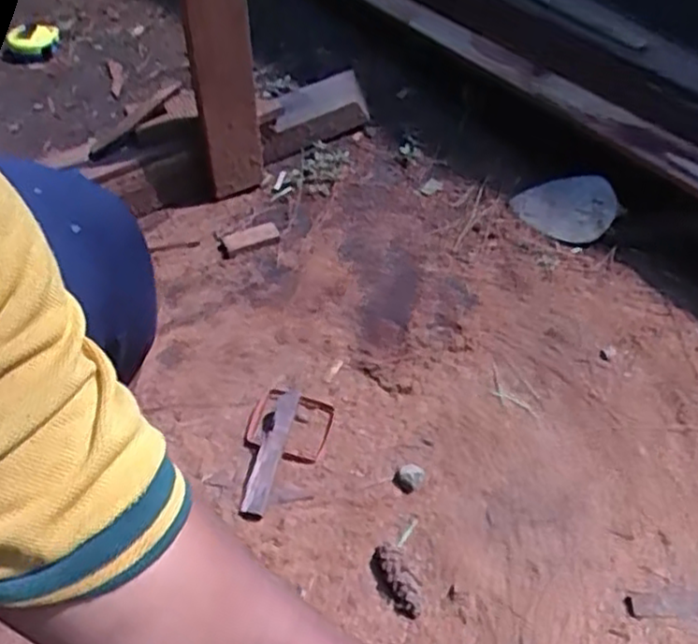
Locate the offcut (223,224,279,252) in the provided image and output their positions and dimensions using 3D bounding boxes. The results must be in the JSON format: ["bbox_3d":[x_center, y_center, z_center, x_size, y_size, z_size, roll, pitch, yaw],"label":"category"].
[{"bbox_3d":[-0.112,-0.097,0.845,0.062,0.014,0.020,-17,52,-15],"label":"offcut"}]

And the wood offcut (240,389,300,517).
[{"bbox_3d":[-0.069,0.114,0.654,0.021,0.021,0.120,11,50,8],"label":"wood offcut"}]

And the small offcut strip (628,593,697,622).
[{"bbox_3d":[0.268,0.226,0.584,0.087,0.004,0.023,-1,50,-2],"label":"small offcut strip"}]

